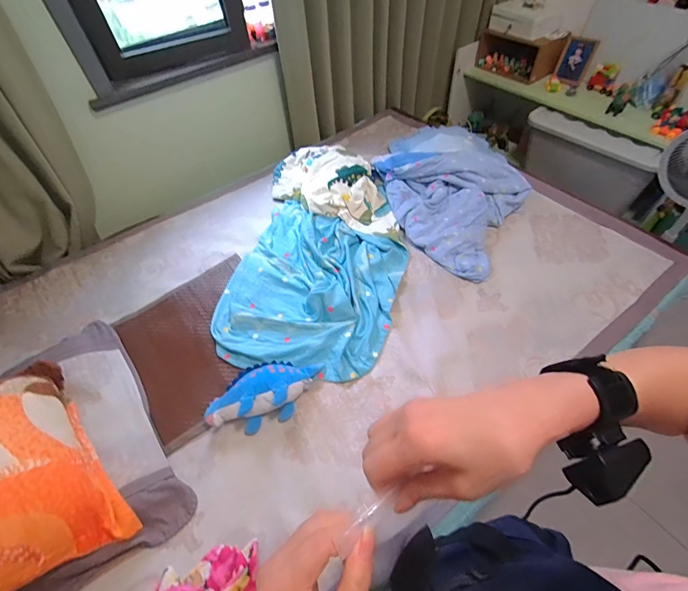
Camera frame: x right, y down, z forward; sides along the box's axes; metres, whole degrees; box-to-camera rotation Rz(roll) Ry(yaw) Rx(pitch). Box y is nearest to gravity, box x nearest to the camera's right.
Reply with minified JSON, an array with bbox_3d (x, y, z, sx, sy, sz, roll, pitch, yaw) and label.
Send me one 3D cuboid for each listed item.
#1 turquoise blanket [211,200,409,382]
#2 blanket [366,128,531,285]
[{"bbox_3d":[-0.102,-0.050,1.191,0.555,0.065,0.654,11,55,13],"label":"turquoise blanket"},{"bbox_3d":[0.416,-0.447,1.394,0.491,0.155,0.857,-14,53,-6],"label":"blanket"}]

